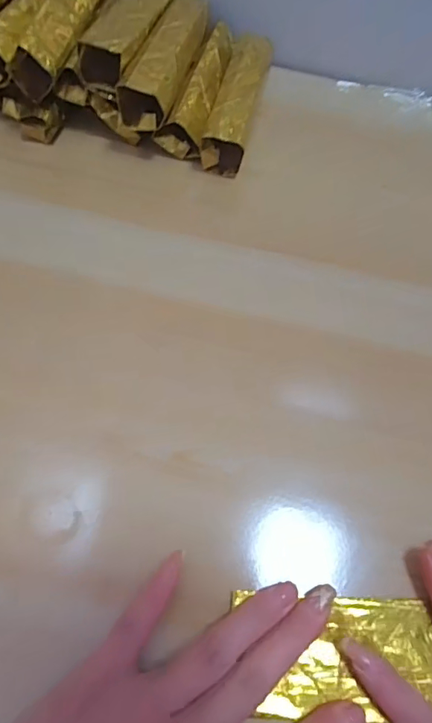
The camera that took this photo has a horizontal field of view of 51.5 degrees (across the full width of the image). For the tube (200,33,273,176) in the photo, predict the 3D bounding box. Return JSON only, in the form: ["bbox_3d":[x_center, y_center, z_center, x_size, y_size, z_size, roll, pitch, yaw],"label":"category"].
[{"bbox_3d":[0.018,-0.195,0.336,0.029,0.033,0.137,14,63,1],"label":"tube"}]

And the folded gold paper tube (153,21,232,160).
[{"bbox_3d":[-0.013,-0.207,0.340,0.031,0.034,0.127,13,63,0],"label":"folded gold paper tube"}]

